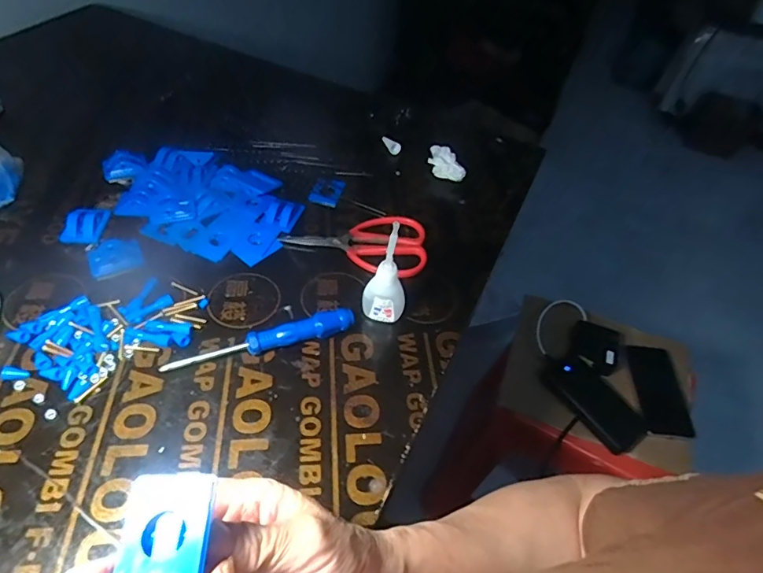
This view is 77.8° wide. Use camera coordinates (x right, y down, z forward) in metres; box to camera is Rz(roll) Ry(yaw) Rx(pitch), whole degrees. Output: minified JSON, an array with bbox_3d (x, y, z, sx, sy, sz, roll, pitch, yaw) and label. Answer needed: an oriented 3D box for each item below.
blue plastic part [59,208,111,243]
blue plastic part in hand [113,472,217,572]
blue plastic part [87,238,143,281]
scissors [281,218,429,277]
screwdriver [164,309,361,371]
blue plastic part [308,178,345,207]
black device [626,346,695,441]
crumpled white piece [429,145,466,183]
[{"bbox_3d":[-0.290,-0.062,0.461,0.034,0.012,0.043,3,48,-3],"label":"blue plastic part"},{"bbox_3d":[-0.088,0.100,0.192,0.034,0.004,0.047,-1,49,-7],"label":"blue plastic part in hand"},{"bbox_3d":[-0.249,-0.029,0.440,0.045,0.006,0.047,-23,54,-23],"label":"blue plastic part"},{"bbox_3d":[-0.024,-0.051,0.483,0.144,0.012,0.077,13,48,6],"label":"scissors"},{"bbox_3d":[-0.095,0.046,0.385,0.151,0.019,0.017,-16,52,-18],"label":"screwdriver"},{"bbox_3d":[-0.061,-0.105,0.529,0.033,0.008,0.037,15,49,8],"label":"blue plastic part"},{"bbox_3d":[0.460,0.169,0.784,0.082,0.014,0.158,6,49,-1],"label":"black device"},{"bbox_3d":[0.074,-0.145,0.562,0.019,0.030,0.060,-21,54,-22],"label":"crumpled white piece"}]

